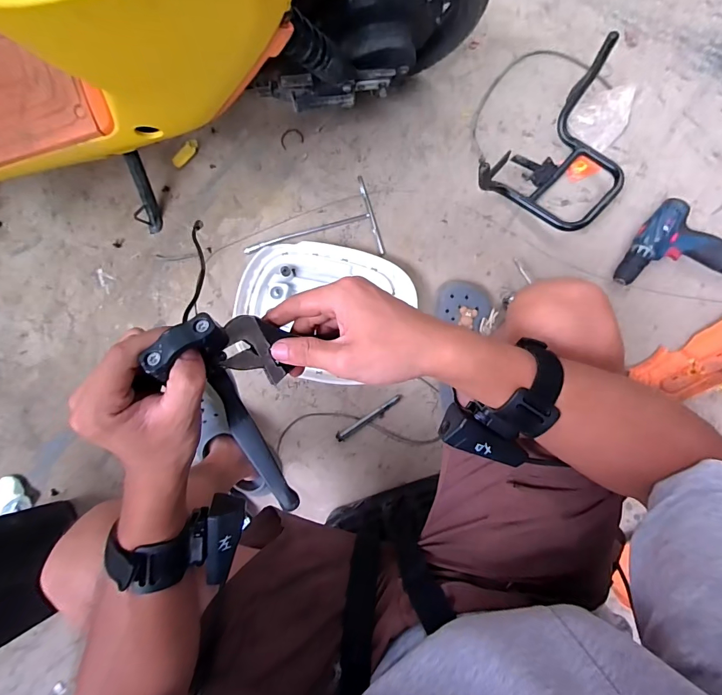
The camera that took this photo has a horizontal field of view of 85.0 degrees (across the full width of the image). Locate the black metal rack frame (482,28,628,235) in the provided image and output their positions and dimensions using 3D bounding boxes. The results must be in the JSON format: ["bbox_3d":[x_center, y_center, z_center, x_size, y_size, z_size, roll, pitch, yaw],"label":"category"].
[{"bbox_3d":[0.398,-0.346,0.743,0.206,0.143,0.328,45,89,7],"label":"black metal rack frame"}]

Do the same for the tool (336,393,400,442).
[{"bbox_3d":[0.018,0.140,0.780,0.149,0.014,0.020,-32,83,1],"label":"tool"}]

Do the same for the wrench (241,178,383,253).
[{"bbox_3d":[-0.107,-0.244,0.829,0.275,0.022,0.170,-16,83,3],"label":"wrench"}]

